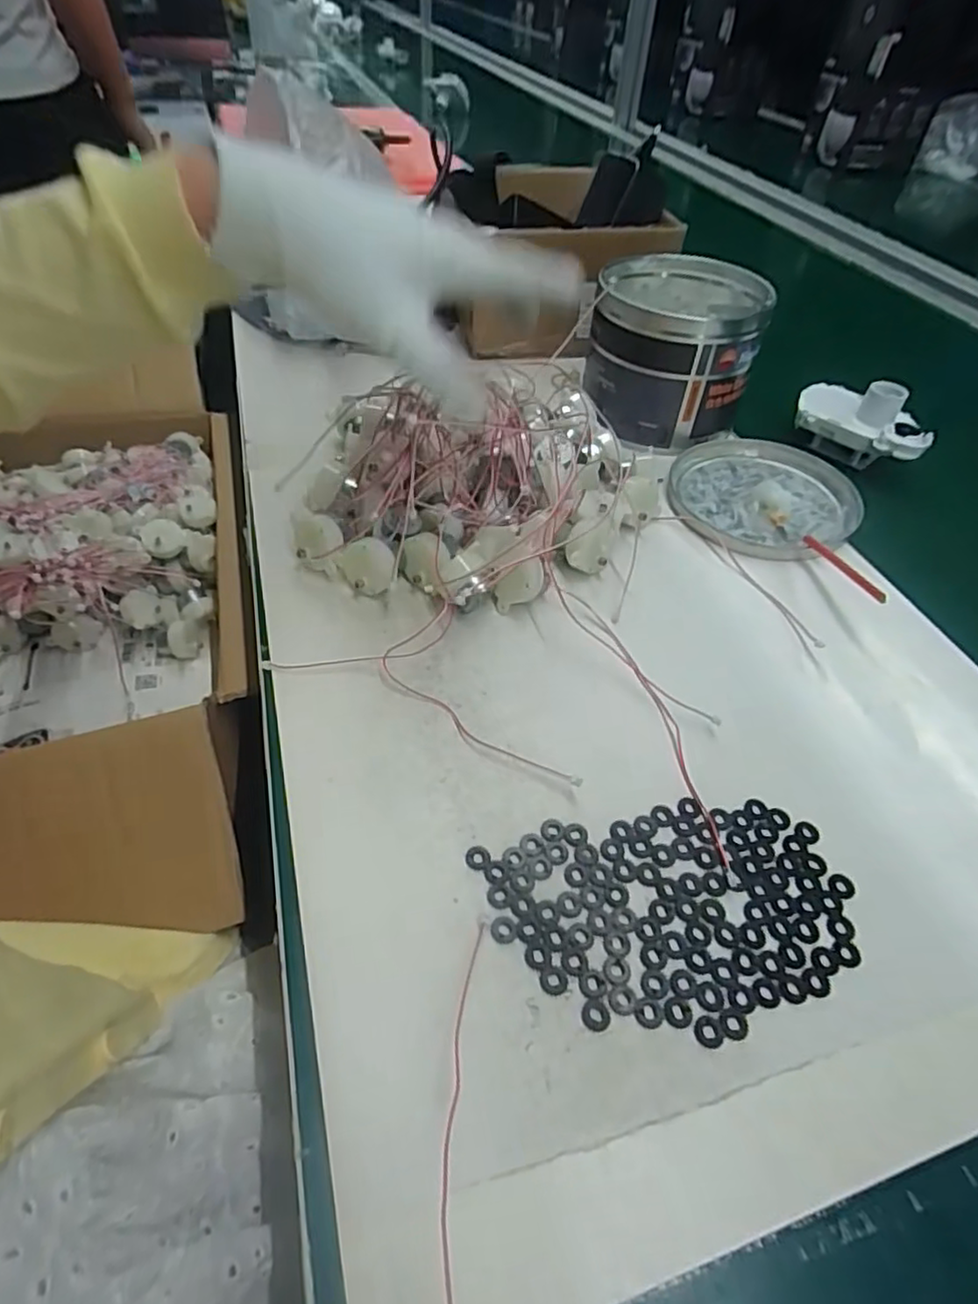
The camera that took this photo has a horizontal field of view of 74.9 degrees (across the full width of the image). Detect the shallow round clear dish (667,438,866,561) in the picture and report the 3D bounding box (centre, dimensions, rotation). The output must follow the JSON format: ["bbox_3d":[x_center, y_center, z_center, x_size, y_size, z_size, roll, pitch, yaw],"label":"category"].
[{"bbox_3d":[0.201,-0.115,0.464,0.129,0.013,0.137,1,49,-1],"label":"shallow round clear dish"}]

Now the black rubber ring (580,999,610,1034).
[{"bbox_3d":[0.040,0.134,0.235,0.011,0.004,0.011,1,49,-1],"label":"black rubber ring"}]

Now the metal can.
[{"bbox_3d":[0.143,-0.236,0.509,0.123,0.101,0.133,1,49,-1],"label":"metal can"}]

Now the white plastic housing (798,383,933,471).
[{"bbox_3d":[0.293,-0.183,0.500,0.100,0.051,0.054,37,57,27],"label":"white plastic housing"}]

